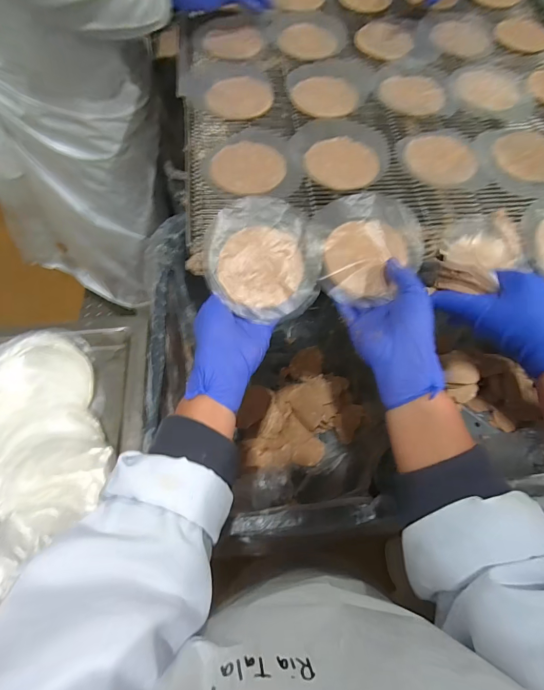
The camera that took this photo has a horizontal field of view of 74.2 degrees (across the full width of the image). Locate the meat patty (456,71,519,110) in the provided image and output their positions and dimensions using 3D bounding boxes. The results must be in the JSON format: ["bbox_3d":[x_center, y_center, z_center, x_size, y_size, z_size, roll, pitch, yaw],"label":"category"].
[{"bbox_3d":[0.303,-0.359,0.505,0.082,0.007,0.070,23,66,9],"label":"meat patty"}]

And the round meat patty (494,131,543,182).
[{"bbox_3d":[0.324,-0.237,0.449,0.083,0.004,0.083,1,65,-2],"label":"round meat patty"}]

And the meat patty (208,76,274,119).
[{"bbox_3d":[-0.043,-0.335,0.483,0.085,0.009,0.073,8,65,2],"label":"meat patty"}]

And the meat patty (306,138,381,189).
[{"bbox_3d":[0.084,-0.221,0.433,0.084,0.005,0.081,4,65,0],"label":"meat patty"}]

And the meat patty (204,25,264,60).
[{"bbox_3d":[-0.058,-0.454,0.540,0.085,0.010,0.069,-5,65,-4],"label":"meat patty"}]

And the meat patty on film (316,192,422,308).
[{"bbox_3d":[0.102,-0.105,0.380,0.104,0.017,0.115,-4,85,-1],"label":"meat patty on film"}]

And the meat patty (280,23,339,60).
[{"bbox_3d":[0.055,-0.461,0.543,0.086,0.014,0.069,7,65,1],"label":"meat patty"}]

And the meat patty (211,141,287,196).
[{"bbox_3d":[-0.029,-0.211,0.428,0.088,0.005,0.081,1,65,-2],"label":"meat patty"}]

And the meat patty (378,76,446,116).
[{"bbox_3d":[0.195,-0.349,0.499,0.088,0.006,0.065,16,65,6],"label":"meat patty"}]

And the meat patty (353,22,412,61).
[{"bbox_3d":[0.175,-0.475,0.560,0.087,0.009,0.078,38,69,15],"label":"meat patty"}]

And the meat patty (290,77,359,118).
[{"bbox_3d":[0.072,-0.342,0.492,0.087,0.004,0.088,1,65,-2],"label":"meat patty"}]

